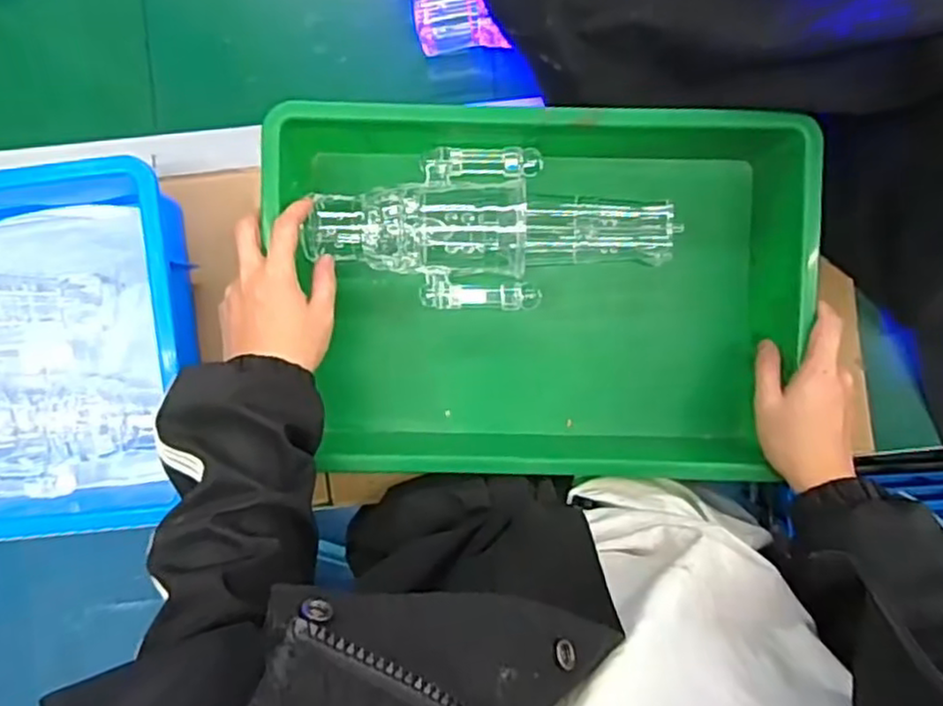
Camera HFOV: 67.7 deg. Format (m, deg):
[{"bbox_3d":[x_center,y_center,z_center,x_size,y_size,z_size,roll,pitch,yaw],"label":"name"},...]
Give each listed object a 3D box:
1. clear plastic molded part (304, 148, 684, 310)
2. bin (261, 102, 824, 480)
[{"bbox_3d":[0.017,-0.101,0.574,0.287,0.062,0.126,1,92,-1],"label":"clear plastic molded part"},{"bbox_3d":[0.054,-0.047,0.574,0.402,0.101,0.279,0,92,0],"label":"bin"}]

